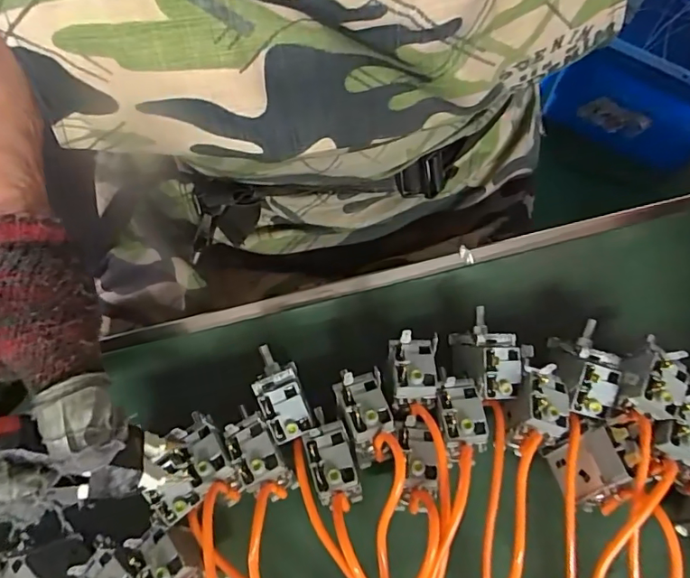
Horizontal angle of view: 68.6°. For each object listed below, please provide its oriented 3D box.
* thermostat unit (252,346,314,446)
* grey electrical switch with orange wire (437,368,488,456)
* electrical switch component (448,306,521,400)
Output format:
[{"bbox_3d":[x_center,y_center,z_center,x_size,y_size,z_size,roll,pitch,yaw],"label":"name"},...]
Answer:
[{"bbox_3d":[-0.038,0.060,0.295,0.026,0.021,0.055,-18,79,-5],"label":"thermostat unit"},{"bbox_3d":[0.065,0.068,0.280,0.024,0.015,0.042,-1,78,-1],"label":"grey electrical switch with orange wire"},{"bbox_3d":[0.085,0.039,0.310,0.031,0.040,0.054,-5,78,-2],"label":"electrical switch component"}]

